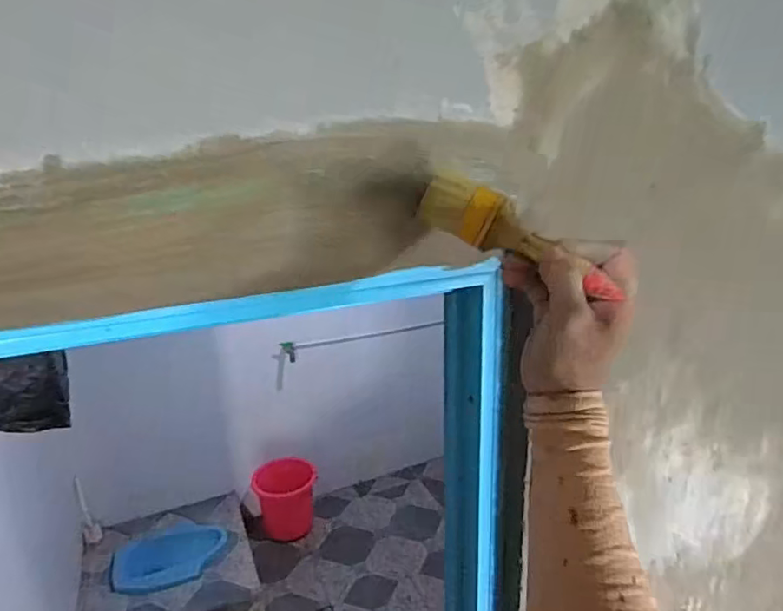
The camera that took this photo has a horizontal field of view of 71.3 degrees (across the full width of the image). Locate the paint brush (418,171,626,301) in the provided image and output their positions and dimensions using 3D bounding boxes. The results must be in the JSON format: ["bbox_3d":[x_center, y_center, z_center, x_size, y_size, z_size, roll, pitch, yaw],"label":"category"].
[{"bbox_3d":[0.094,-0.056,0.432,0.026,0.048,0.181,-17,41,-41],"label":"paint brush"}]

